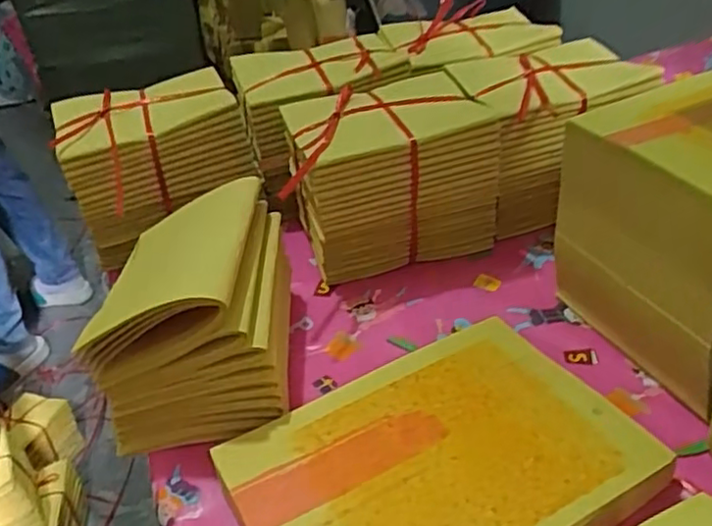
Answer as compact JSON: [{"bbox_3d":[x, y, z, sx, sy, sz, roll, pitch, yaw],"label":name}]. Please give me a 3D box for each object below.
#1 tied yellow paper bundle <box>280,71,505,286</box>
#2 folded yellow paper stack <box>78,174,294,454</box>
[{"bbox_3d":[0.030,-0.082,0.608,0.173,0.134,0.120,-14,37,-9],"label":"tied yellow paper bundle"},{"bbox_3d":[-0.112,0.031,0.496,0.120,0.102,0.172,-5,36,2],"label":"folded yellow paper stack"}]

